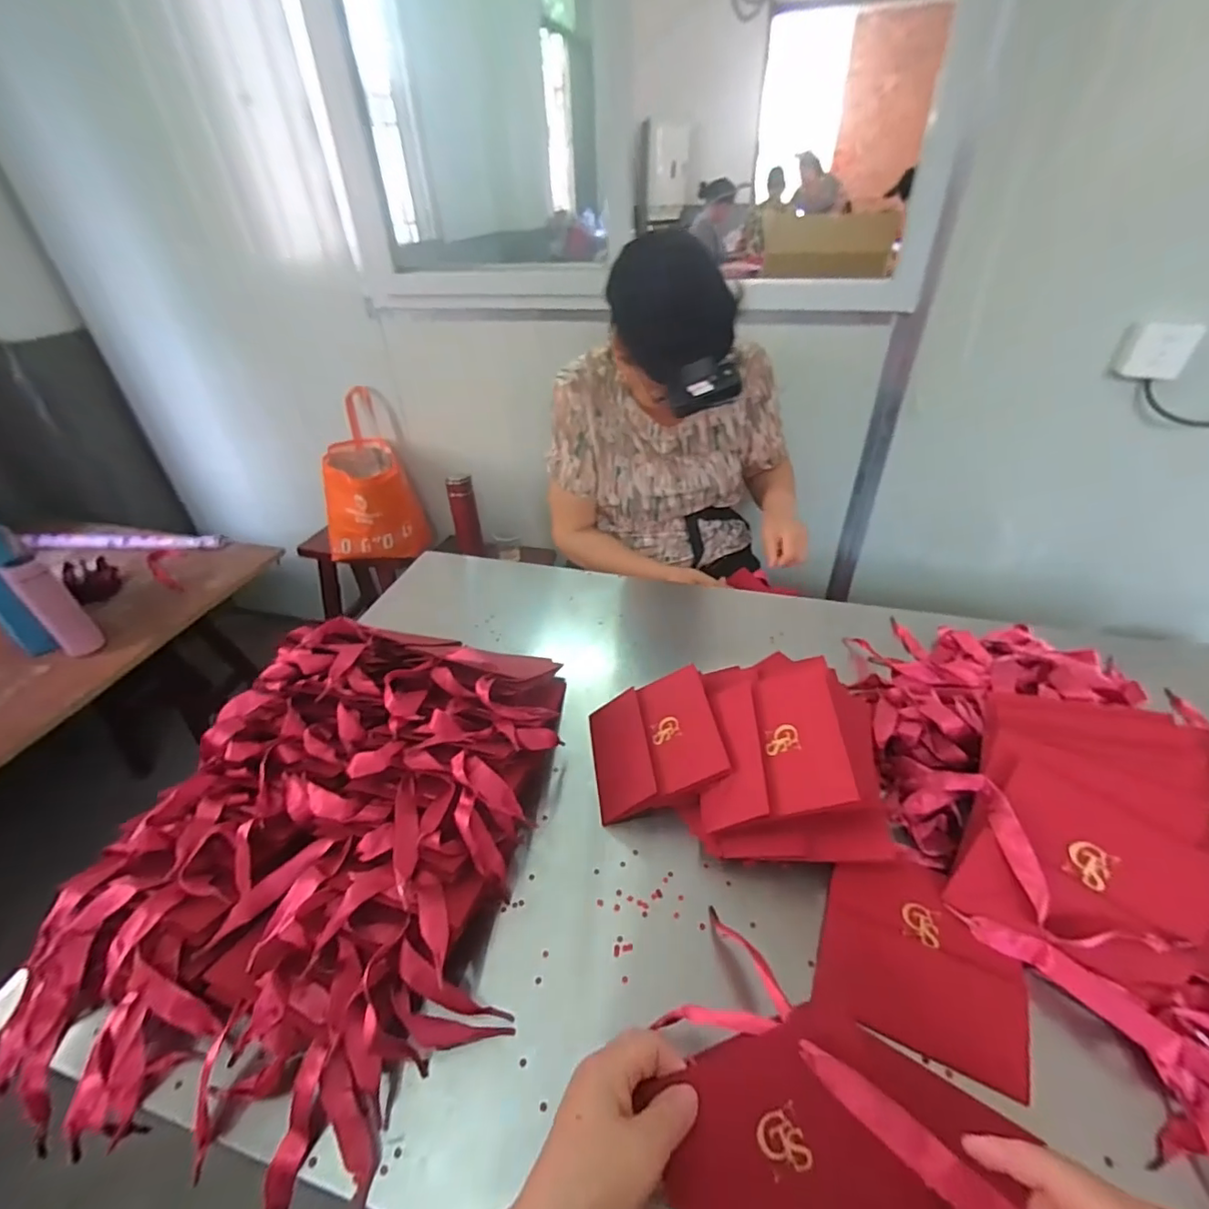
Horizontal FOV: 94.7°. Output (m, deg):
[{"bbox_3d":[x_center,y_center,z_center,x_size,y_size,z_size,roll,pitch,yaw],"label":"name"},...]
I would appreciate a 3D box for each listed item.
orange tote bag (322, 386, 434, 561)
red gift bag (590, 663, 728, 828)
[{"bbox_3d":[-0.623,-0.310,1.461,0.251,0.349,0.294,-15,39,-16],"label":"orange tote bag"},{"bbox_3d":[0.049,0.141,0.581,0.140,0.012,0.138,-29,38,14],"label":"red gift bag"}]

